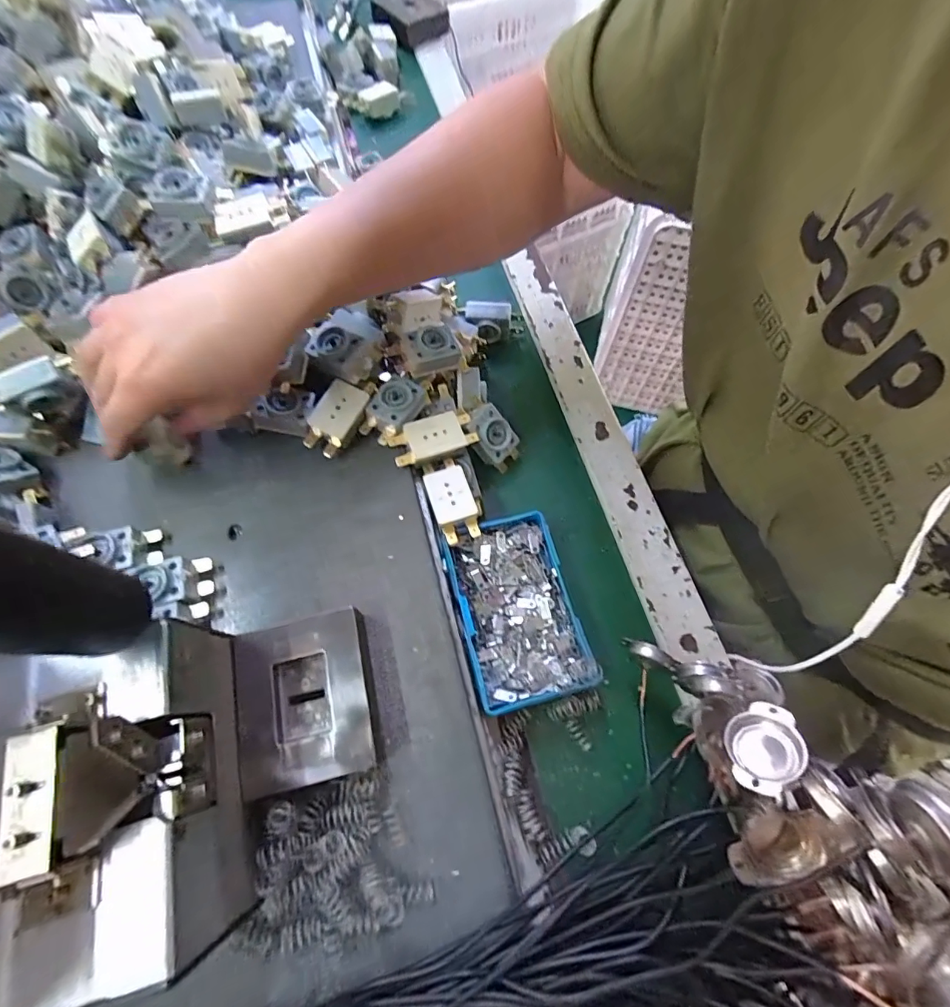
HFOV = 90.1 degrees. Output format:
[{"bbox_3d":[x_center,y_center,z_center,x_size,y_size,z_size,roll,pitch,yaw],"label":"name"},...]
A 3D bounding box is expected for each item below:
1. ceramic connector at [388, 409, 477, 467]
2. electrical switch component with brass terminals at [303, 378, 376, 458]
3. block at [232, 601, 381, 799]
[{"bbox_3d":[-0.028,-0.044,0.326,0.058,0.013,0.029,-19,82,-16],"label":"ceramic connector"},{"bbox_3d":[-0.092,-0.060,0.322,0.031,0.024,0.054,18,66,7],"label":"electrical switch component with brass terminals"},{"bbox_3d":[-0.088,0.104,0.255,0.068,0.024,0.079,-12,66,-7],"label":"block"}]

